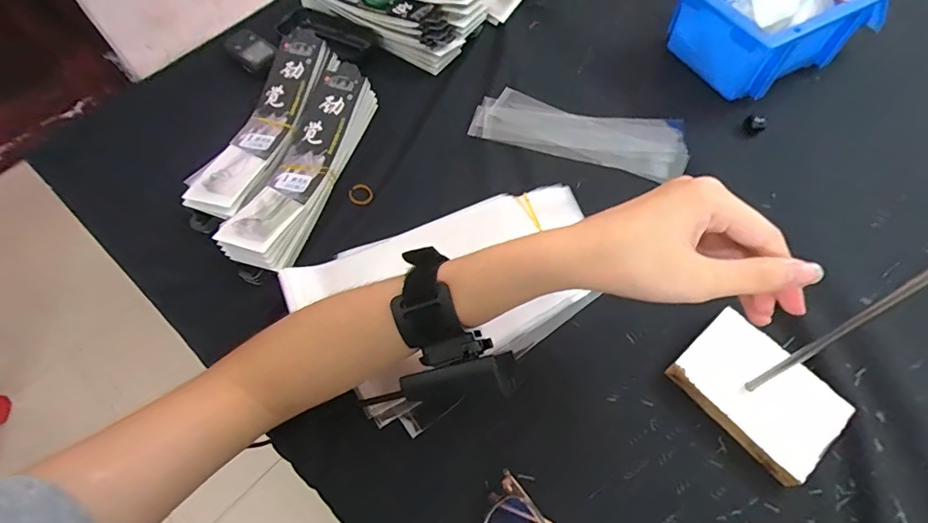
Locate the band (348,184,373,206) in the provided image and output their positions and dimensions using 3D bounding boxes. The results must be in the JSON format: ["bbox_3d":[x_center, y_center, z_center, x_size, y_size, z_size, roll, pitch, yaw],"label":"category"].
[{"bbox_3d":[-0.095,-0.061,0.434,0.022,0.005,0.023,-1,65,1],"label":"band"}]

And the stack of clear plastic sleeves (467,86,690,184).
[{"bbox_3d":[0.115,-0.130,0.466,0.203,0.012,0.079,16,67,9],"label":"stack of clear plastic sleeves"}]

